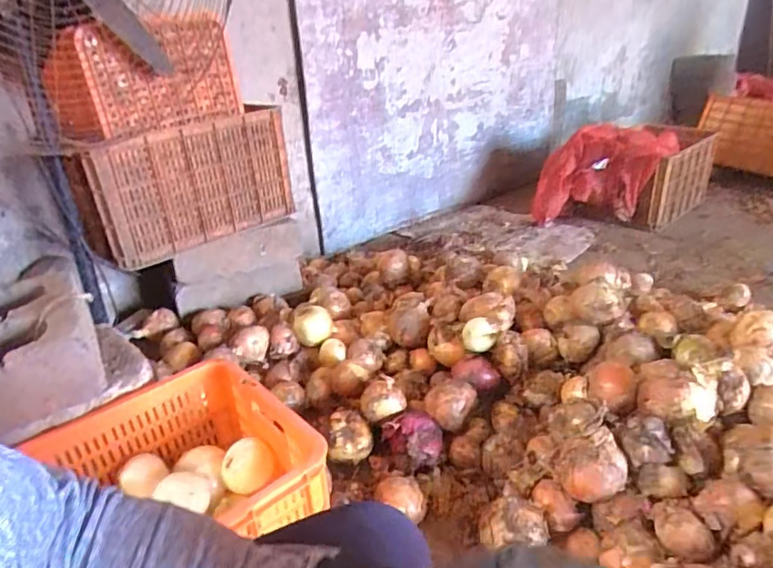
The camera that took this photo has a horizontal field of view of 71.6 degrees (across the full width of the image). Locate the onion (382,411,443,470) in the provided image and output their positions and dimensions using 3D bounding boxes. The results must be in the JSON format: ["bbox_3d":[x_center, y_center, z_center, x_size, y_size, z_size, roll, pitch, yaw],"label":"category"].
[{"bbox_3d":[0.059,0.327,1.103,0.099,0.080,0.100,-2,27,1],"label":"onion"}]

